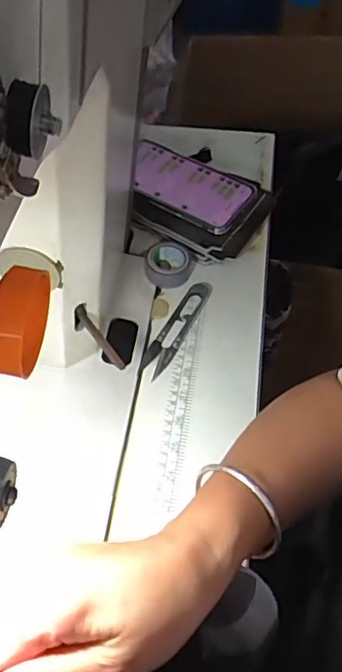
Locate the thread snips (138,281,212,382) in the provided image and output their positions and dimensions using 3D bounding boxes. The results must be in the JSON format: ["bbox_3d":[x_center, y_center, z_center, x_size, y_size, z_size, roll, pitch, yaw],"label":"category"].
[{"bbox_3d":[0.006,-0.010,0.555,0.026,0.009,0.120,24,59,18],"label":"thread snips"}]

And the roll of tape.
[{"bbox_3d":[-0.002,-0.075,0.591,0.051,0.021,0.052,-1,54,1],"label":"roll of tape"}]

